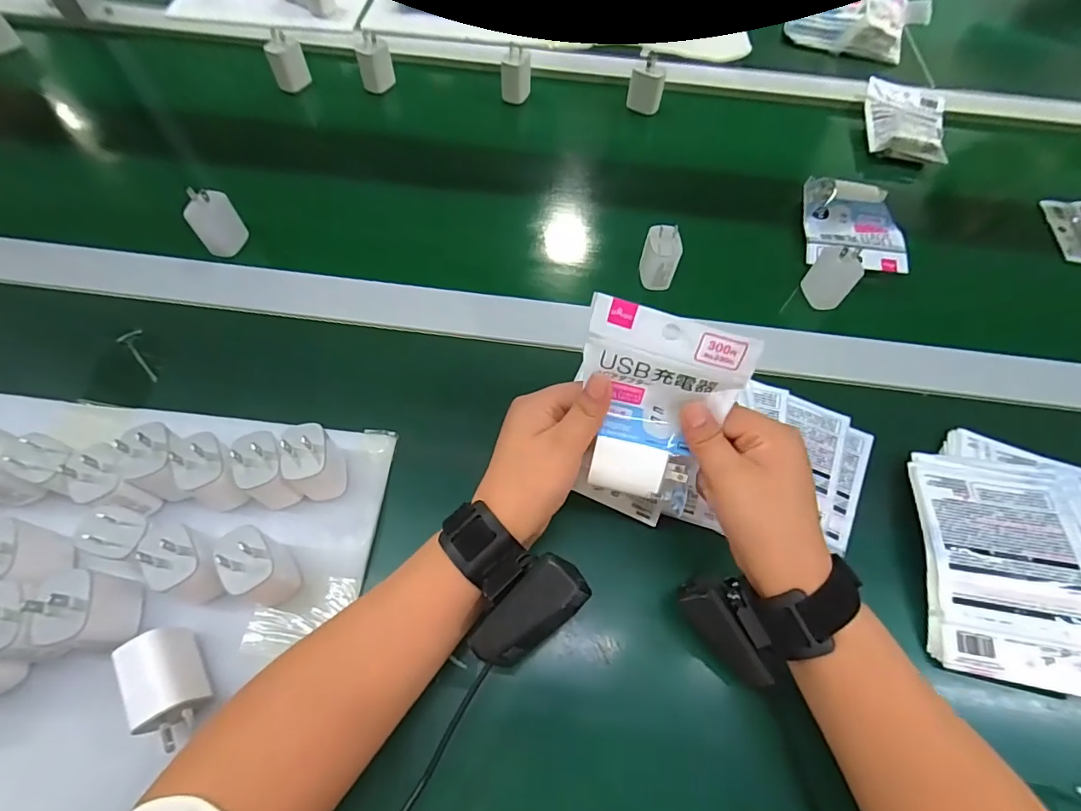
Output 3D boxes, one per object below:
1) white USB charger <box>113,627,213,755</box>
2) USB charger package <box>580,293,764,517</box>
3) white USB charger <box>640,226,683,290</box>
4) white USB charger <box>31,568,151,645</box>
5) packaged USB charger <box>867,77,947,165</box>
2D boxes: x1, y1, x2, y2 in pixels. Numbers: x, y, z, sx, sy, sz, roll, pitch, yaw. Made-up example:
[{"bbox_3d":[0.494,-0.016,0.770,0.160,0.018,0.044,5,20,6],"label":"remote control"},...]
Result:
[{"bbox_3d":[-0.217,0.163,0.289,0.029,0.041,0.062,-23,65,-14],"label":"white USB charger"},{"bbox_3d":[0.067,0.002,0.306,0.092,0.121,0.022,17,25,9],"label":"USB charger package"},{"bbox_3d":[0.116,-0.143,0.483,0.035,0.058,0.027,17,62,7],"label":"white USB charger"},{"bbox_3d":[-0.279,0.125,0.306,0.037,0.061,0.040,1,61,-1],"label":"white USB charger"},{"bbox_3d":[0.464,-0.361,0.628,0.095,0.026,0.136,16,62,7],"label":"packaged USB charger"}]

